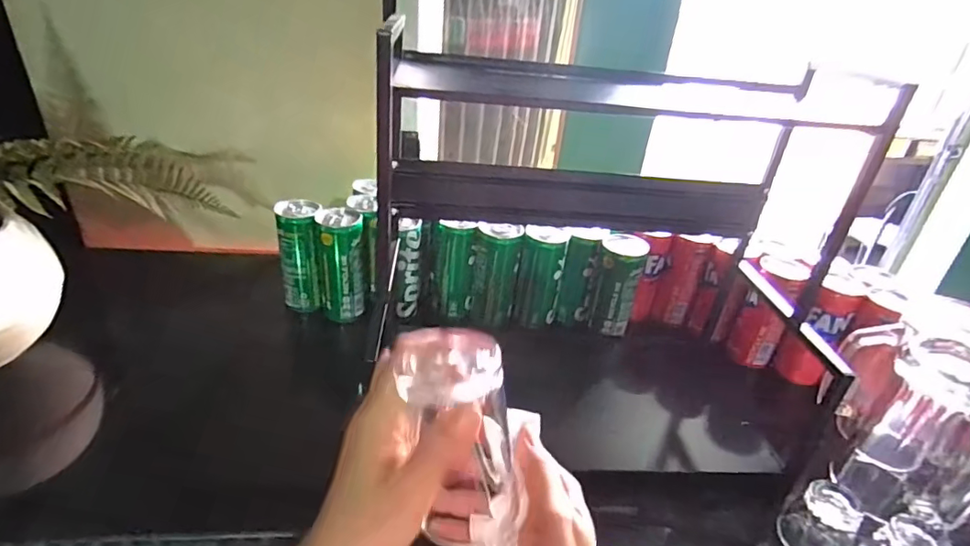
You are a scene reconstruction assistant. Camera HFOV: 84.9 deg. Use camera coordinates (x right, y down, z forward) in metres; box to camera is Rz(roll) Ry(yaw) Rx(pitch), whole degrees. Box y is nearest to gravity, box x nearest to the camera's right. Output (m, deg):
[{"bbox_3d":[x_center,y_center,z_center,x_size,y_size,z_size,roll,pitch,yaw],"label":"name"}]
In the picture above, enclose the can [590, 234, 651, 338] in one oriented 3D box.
[{"bbox_3d":[0.163,0.015,0.656,0.048,0.114,0.066,12,30,12],"label":"can"}]

